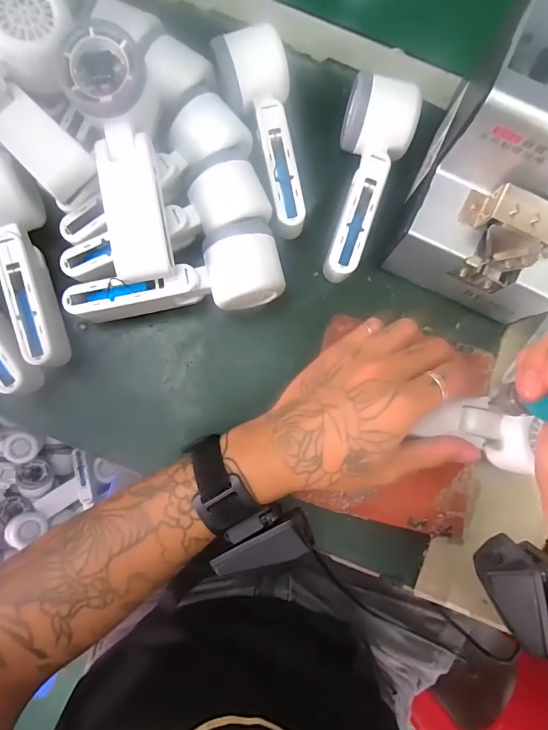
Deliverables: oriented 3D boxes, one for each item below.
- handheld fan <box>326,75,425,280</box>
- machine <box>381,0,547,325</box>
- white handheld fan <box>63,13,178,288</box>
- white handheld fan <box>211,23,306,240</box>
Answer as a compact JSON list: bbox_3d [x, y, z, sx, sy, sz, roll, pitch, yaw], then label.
[{"bbox_3d":[0.078,-0.145,0.351,0.055,0.063,0.153,8,83,-2],"label":"handheld fan"},{"bbox_3d":[0.179,-0.139,0.308,0.126,0.149,0.173,21,83,0],"label":"machine"},{"bbox_3d":[-0.107,-0.145,0.313,0.053,0.050,0.166,-9,98,-4],"label":"white handheld fan"},{"bbox_3d":[-0.007,-0.183,0.349,0.053,0.058,0.146,-11,84,-4],"label":"white handheld fan"}]

